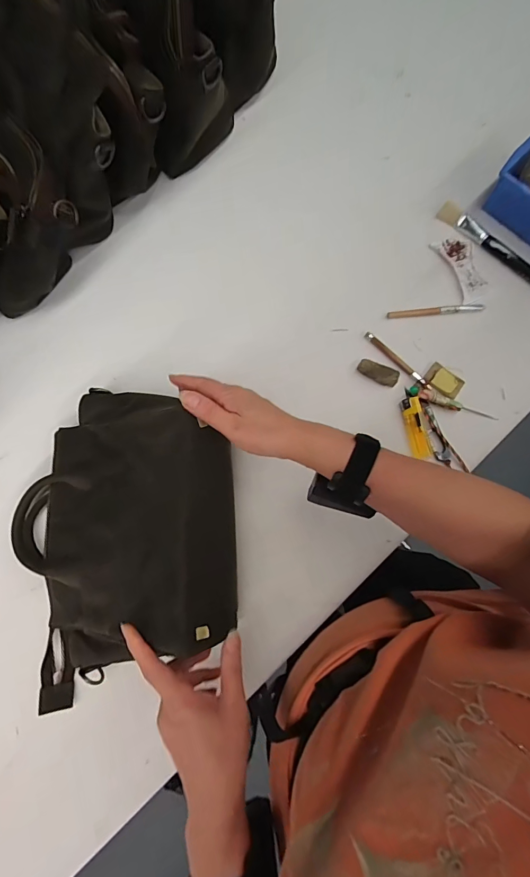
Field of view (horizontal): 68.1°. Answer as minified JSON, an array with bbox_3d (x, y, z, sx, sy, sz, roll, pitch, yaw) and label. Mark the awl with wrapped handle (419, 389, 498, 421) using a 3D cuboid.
[{"bbox_3d":[0.245,-0.043,0.495,0.103,0.012,0.014,17,79,4],"label":"awl with wrapped handle"}]

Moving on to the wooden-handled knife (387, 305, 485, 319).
[{"bbox_3d":[0.227,-0.171,0.521,0.126,0.007,0.011,-5,78,0],"label":"wooden-handled knife"}]

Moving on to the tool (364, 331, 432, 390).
[{"bbox_3d":[0.173,-0.103,0.508,0.107,0.007,0.011,44,82,9],"label":"tool"}]

